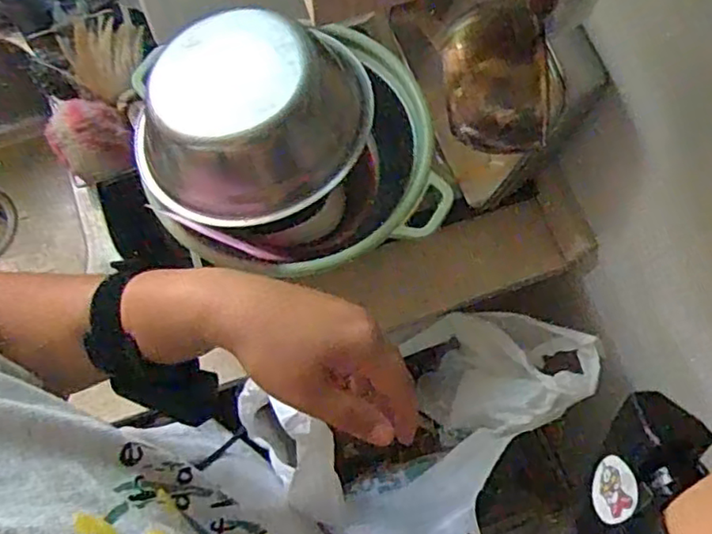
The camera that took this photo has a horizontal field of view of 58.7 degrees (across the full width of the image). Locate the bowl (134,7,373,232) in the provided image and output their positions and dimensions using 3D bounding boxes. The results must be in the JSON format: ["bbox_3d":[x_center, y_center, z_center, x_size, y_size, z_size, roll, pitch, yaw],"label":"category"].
[{"bbox_3d":[-0.081,-0.110,0.474,0.166,0.072,0.151,0,74,0],"label":"bowl"}]

